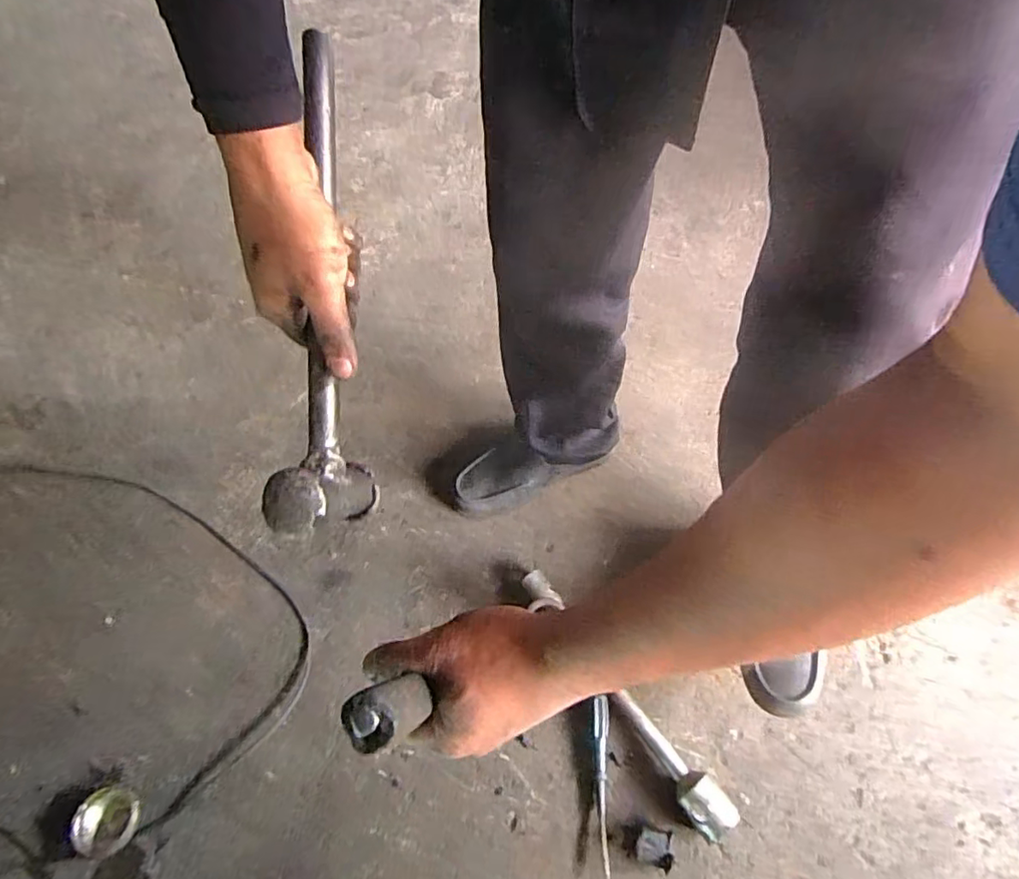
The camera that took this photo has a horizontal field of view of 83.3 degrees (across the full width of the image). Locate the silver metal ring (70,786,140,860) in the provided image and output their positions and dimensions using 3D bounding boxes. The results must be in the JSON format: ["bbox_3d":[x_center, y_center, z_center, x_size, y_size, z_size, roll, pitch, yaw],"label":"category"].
[{"bbox_3d":[-0.524,0.505,0.756,0.081,0.044,0.075,0,59,0],"label":"silver metal ring"}]

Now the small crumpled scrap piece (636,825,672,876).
[{"bbox_3d":[0.177,0.501,0.706,0.043,0.039,0.041,14,60,11],"label":"small crumpled scrap piece"}]

